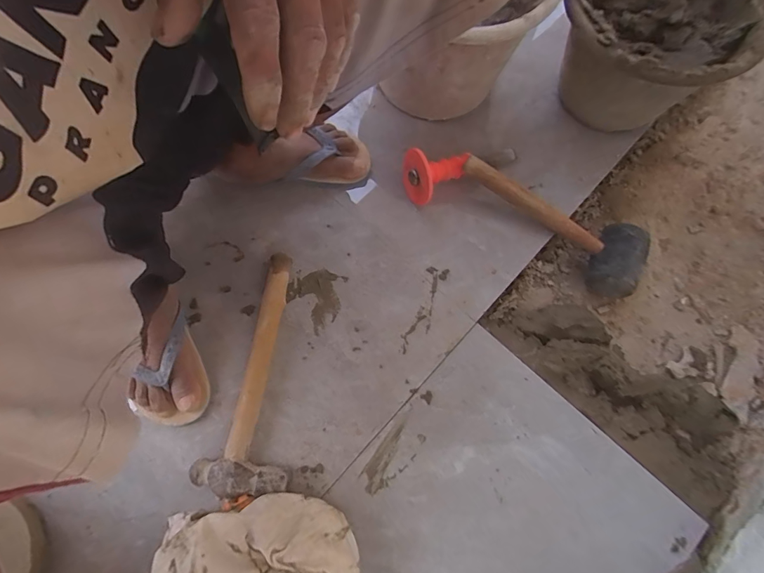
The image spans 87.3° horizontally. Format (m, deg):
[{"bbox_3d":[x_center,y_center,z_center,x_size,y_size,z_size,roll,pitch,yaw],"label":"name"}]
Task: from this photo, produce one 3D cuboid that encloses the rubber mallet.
[{"bbox_3d":[0.246,-0.105,0.578,0.285,0.069,0.103,36,77,-1],"label":"rubber mallet"}]

